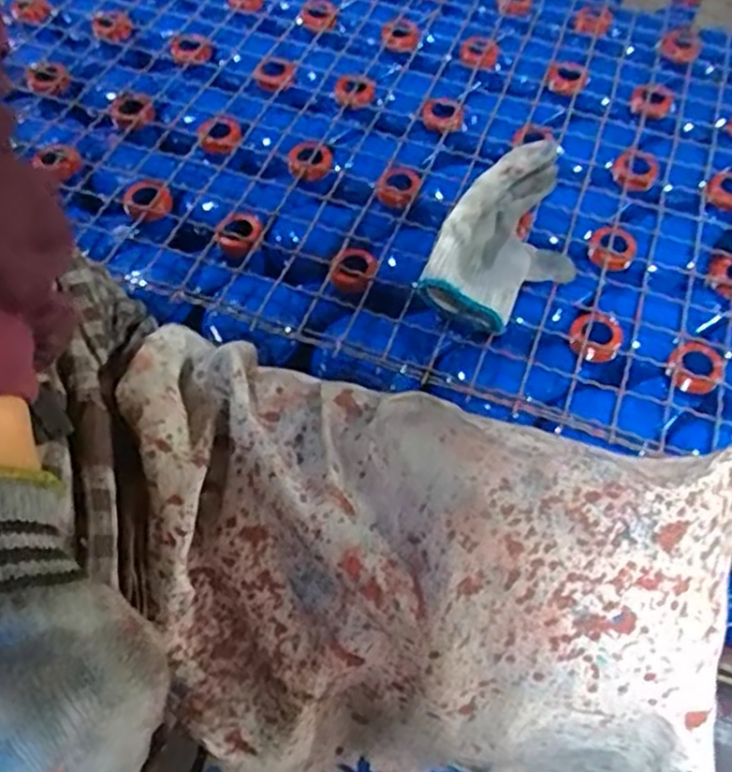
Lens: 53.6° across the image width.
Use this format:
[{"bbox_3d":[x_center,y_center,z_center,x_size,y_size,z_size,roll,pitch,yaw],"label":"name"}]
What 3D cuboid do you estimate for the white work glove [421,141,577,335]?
[{"bbox_3d":[0.121,-0.127,0.603,0.110,0.071,0.178,17,58,9],"label":"white work glove"}]

